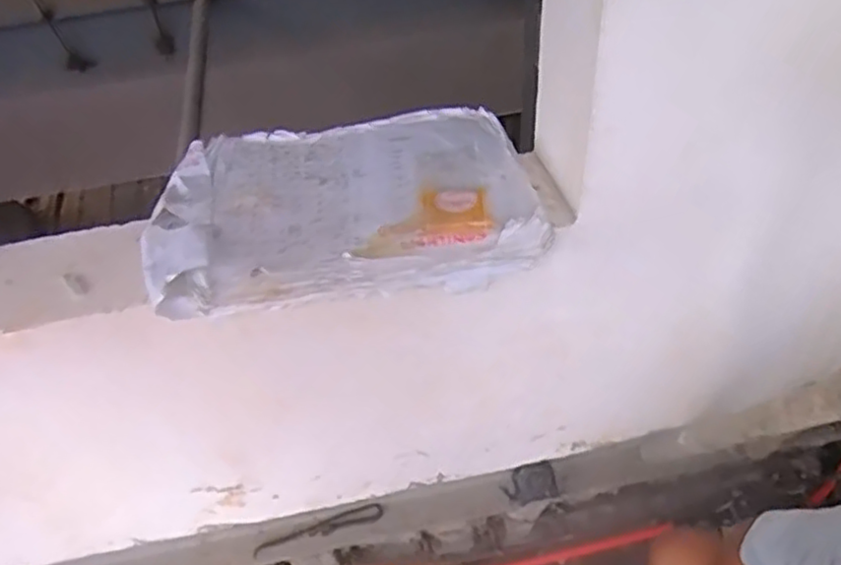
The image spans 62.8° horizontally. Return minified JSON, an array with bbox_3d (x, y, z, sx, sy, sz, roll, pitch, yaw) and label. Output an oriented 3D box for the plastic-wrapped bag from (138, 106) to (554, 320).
[{"bbox_3d":[-0.099,-0.113,0.894,0.493,0.049,0.317,-9,46,-4],"label":"plastic-wrapped bag"}]

